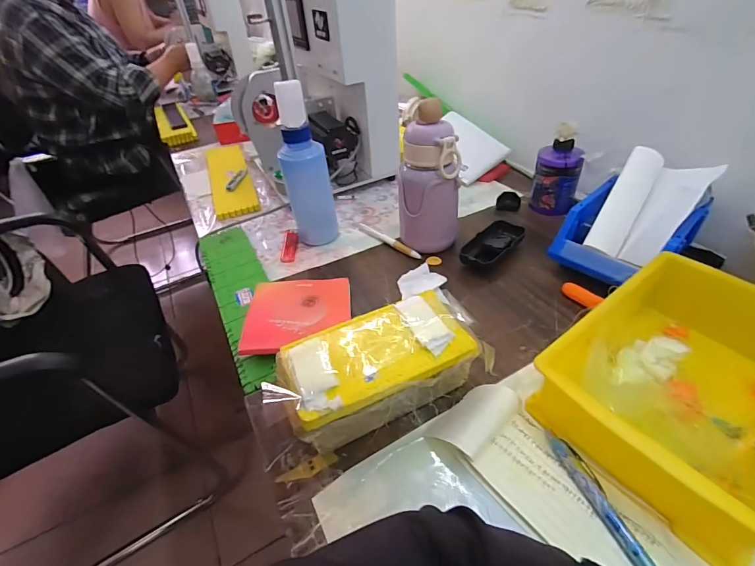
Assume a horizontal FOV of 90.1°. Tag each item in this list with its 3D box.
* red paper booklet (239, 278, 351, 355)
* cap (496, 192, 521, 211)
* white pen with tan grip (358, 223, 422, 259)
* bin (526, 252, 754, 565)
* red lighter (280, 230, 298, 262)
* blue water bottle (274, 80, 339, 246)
[{"bbox_3d":[-0.096,0.036,0.463,0.123,0.007,0.125,0,38,-5],"label":"red paper booklet"},{"bbox_3d":[0.228,-0.142,0.653,0.038,0.024,0.038,-3,41,3],"label":"cap"},{"bbox_3d":[0.013,-0.070,0.596,0.015,0.010,0.141,-33,48,-28],"label":"white pen with tan grip"},{"bbox_3d":[0.277,0.089,0.335,0.236,0.082,0.177,-29,46,-25],"label":"bin"},{"bbox_3d":[-0.140,-0.060,0.603,0.024,0.009,0.075,-5,41,1],"label":"red lighter"},{"bbox_3d":[-0.103,-0.160,0.551,0.054,0.225,0.059,22,48,28],"label":"blue water bottle"}]

